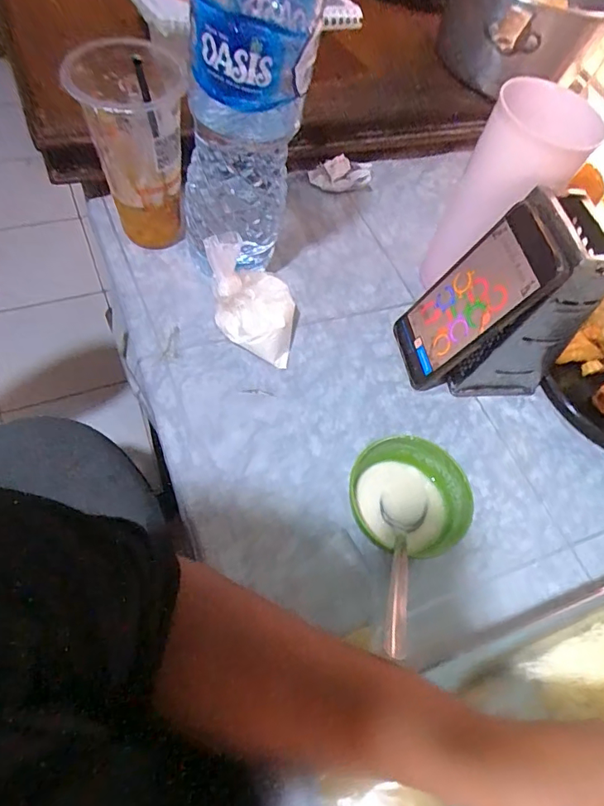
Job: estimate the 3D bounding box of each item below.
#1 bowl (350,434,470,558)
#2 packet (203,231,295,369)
[{"bbox_3d":[0.084,0.075,0.403,0.088,0.044,0.085,7,59,-8],"label":"bowl"},{"bbox_3d":[-0.044,-0.090,0.453,0.082,0.076,0.084,1,60,-11],"label":"packet"}]

